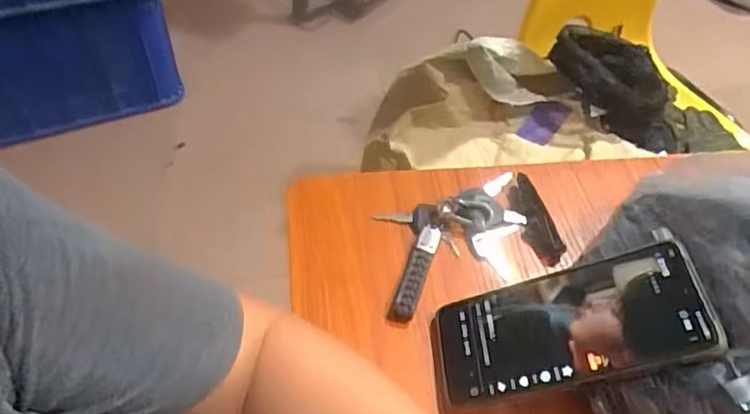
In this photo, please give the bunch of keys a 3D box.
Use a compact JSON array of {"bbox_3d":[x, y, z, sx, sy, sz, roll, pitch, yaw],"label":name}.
[{"bbox_3d":[0.064,0.022,0.466,0.144,0.020,0.094,-17,53,-17],"label":"bunch of keys"}]

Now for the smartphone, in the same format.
[{"bbox_3d":[0.119,0.077,0.379,0.168,0.011,0.076,-19,46,22],"label":"smartphone"}]

